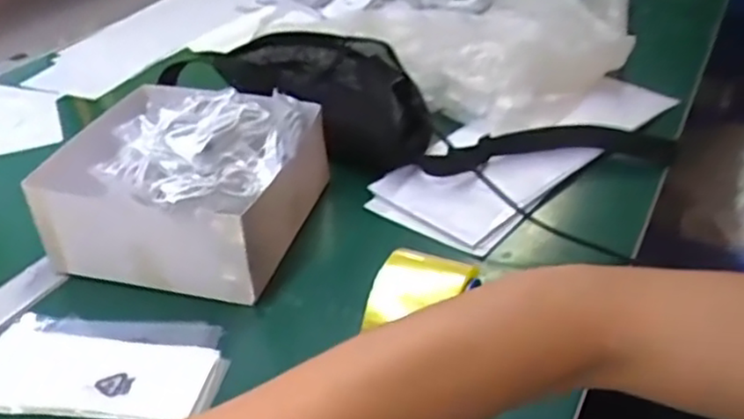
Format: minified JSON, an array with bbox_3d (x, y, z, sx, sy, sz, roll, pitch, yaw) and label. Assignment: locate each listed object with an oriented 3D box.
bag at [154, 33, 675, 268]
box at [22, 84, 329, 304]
[{"bbox_3d":[0.025,-0.122,0.797,0.584,0.103,0.223,16,39,24],"label":"bag"},{"bbox_3d":[-0.167,-0.029,0.657,0.213,0.121,0.209,7,36,12],"label":"box"}]

